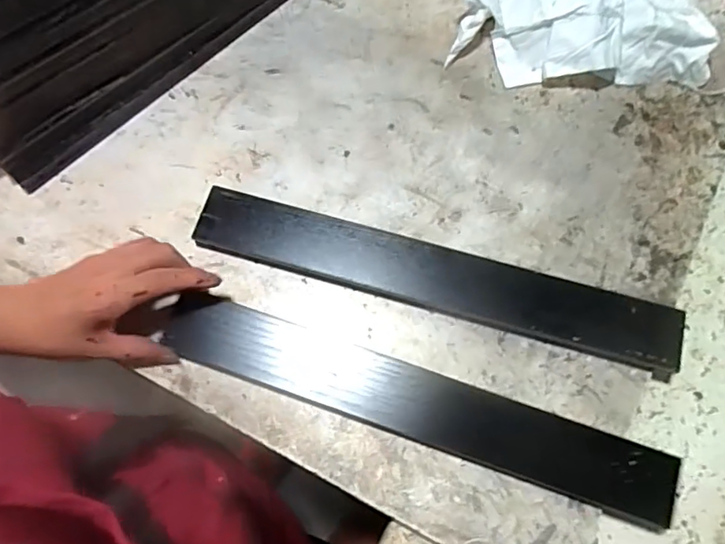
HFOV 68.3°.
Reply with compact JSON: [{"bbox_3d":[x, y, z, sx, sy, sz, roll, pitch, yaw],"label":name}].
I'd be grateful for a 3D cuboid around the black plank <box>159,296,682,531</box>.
[{"bbox_3d":[0.034,0.098,0.405,0.388,0.020,0.052,18,75,6],"label":"black plank"}]

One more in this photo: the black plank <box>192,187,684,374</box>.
[{"bbox_3d":[0.056,0.003,0.434,0.385,0.020,0.054,16,75,5],"label":"black plank"}]

